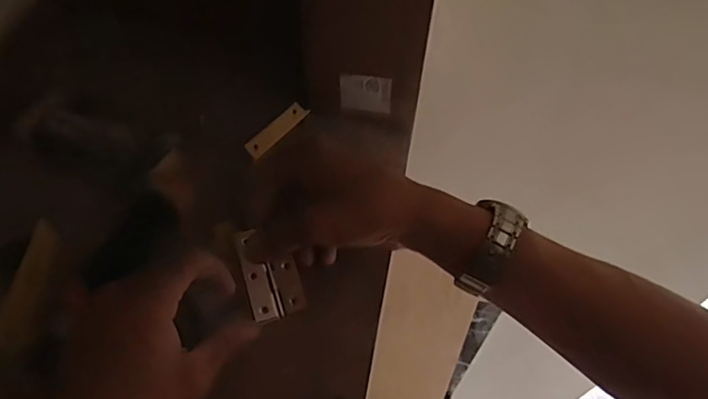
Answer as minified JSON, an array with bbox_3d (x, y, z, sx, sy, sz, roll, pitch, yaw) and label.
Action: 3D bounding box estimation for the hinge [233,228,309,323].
[{"bbox_3d":[-0.062,0.053,0.392,0.038,0.004,0.068,-17,74,-10],"label":"hinge"}]

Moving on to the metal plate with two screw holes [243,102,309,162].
[{"bbox_3d":[-0.072,-0.065,0.491,0.018,0.011,0.069,34,59,20],"label":"metal plate with two screw holes"}]

